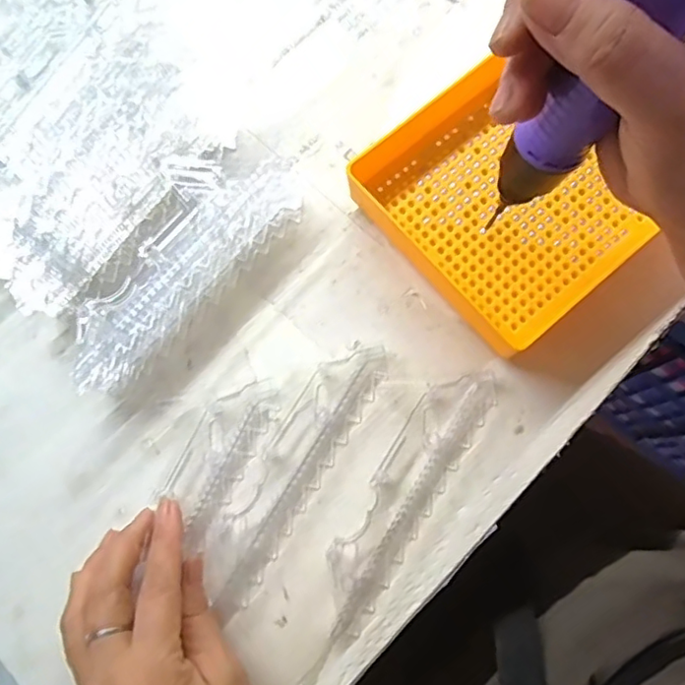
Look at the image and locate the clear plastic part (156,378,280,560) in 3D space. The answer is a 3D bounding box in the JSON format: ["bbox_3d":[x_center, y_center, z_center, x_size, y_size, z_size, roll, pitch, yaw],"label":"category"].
[{"bbox_3d":[-0.073,0.065,0.339,0.037,0.004,0.098,26,77,7],"label":"clear plastic part"}]

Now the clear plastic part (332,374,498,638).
[{"bbox_3d":[0.036,0.084,0.328,0.037,0.009,0.158,32,80,8],"label":"clear plastic part"}]

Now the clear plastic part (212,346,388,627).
[{"bbox_3d":[-0.028,0.072,0.335,0.037,0.006,0.164,31,80,8],"label":"clear plastic part"}]

